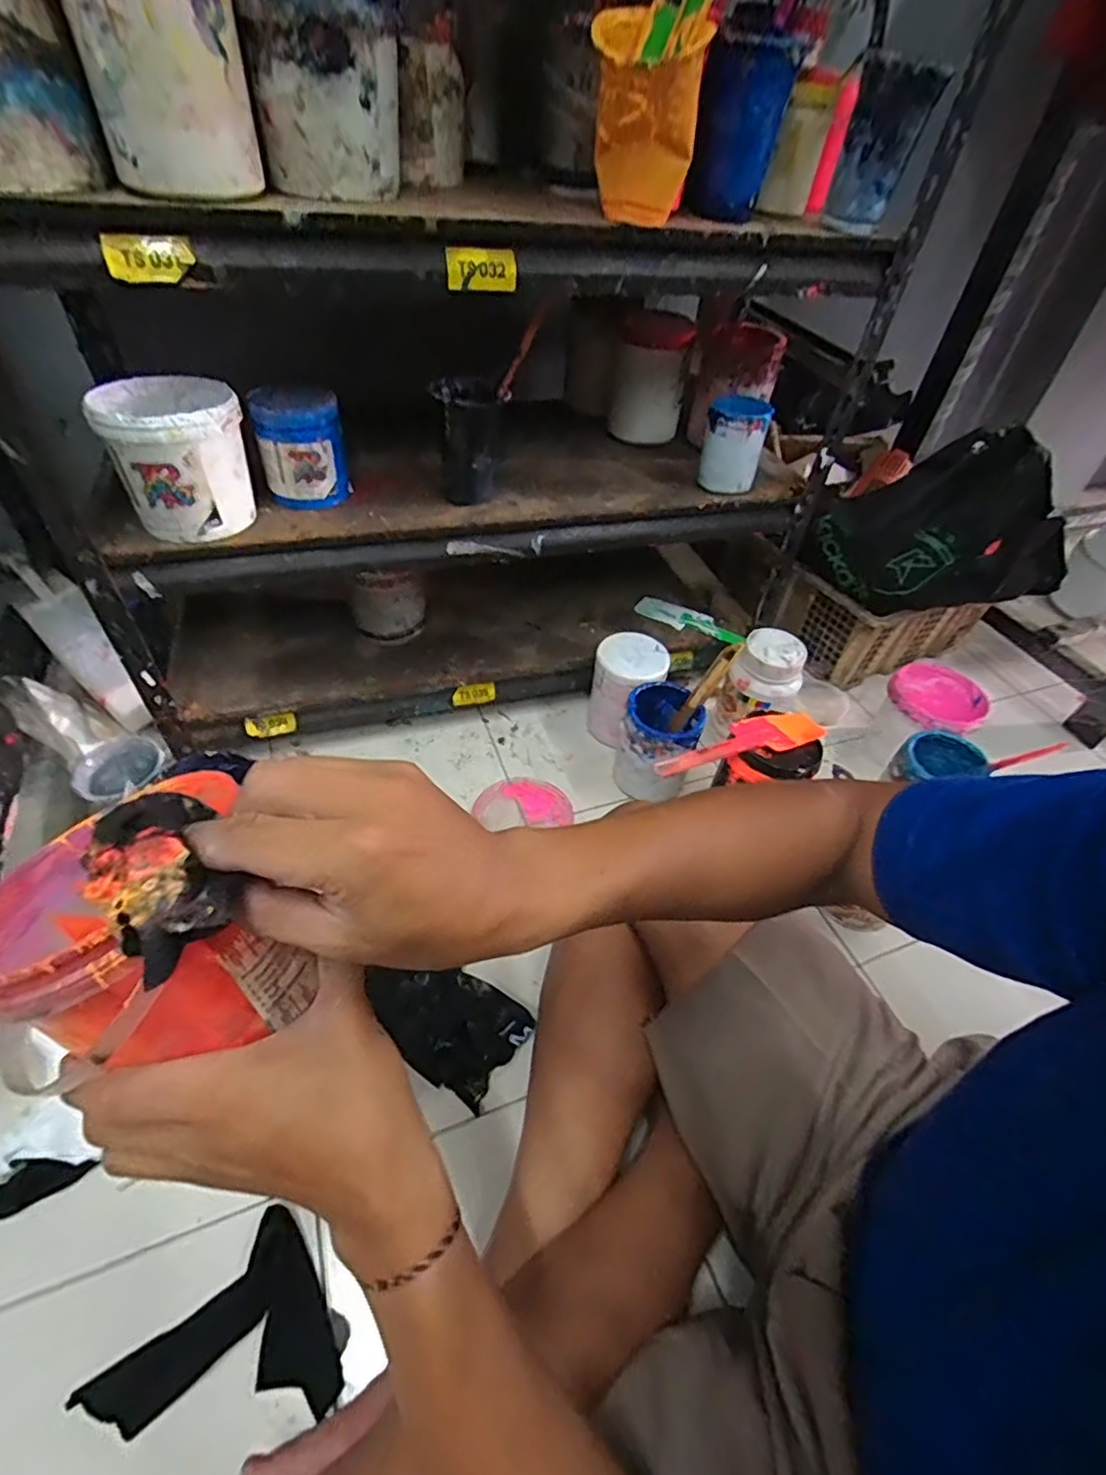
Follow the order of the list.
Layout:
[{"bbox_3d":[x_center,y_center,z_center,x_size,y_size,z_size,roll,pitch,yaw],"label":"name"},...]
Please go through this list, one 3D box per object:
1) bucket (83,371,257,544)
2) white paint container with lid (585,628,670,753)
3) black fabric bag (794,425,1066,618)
[{"bbox_3d":[-0.371,-0.283,0.628,0.118,0.118,0.128,-19,51,-21],"label":"bucket"},{"bbox_3d":[0.107,-0.067,0.901,0.100,0.137,0.104,15,47,9],"label":"white paint container with lid"},{"bbox_3d":[0.537,-0.286,0.859,0.331,0.228,0.095,26,50,18],"label":"black fabric bag"}]

